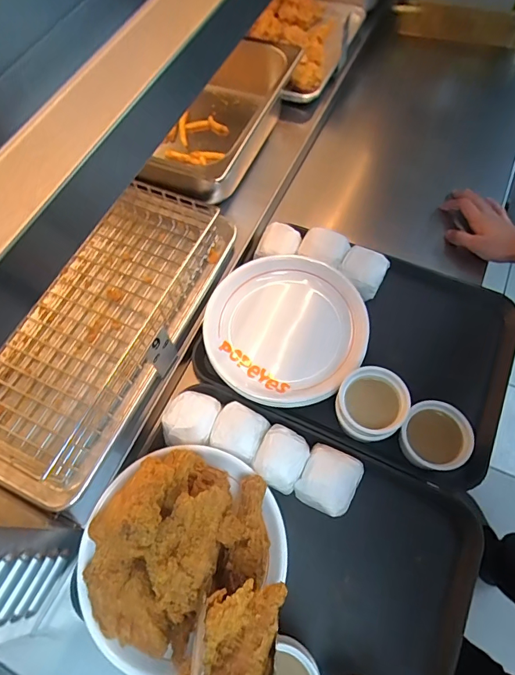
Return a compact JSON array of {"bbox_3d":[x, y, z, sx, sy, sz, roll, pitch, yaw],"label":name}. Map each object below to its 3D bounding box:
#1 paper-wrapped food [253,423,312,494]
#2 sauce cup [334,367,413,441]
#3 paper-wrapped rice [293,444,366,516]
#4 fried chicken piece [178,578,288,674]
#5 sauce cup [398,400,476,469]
[{"bbox_3d":[0.030,0.146,0.495,0.058,0.033,0.071,24,68,14],"label":"paper-wrapped food"},{"bbox_3d":[0.140,0.083,0.503,0.085,0.049,0.079,-1,64,2],"label":"sauce cup"},{"bbox_3d":[0.086,0.168,0.484,0.065,0.034,0.074,24,68,14],"label":"paper-wrapped rice"},{"bbox_3d":[-0.020,0.245,0.325,0.070,0.033,0.095,11,65,8],"label":"fried chicken piece"},{"bbox_3d":[0.218,0.120,0.498,0.077,0.038,0.082,-1,64,2],"label":"sauce cup"}]

